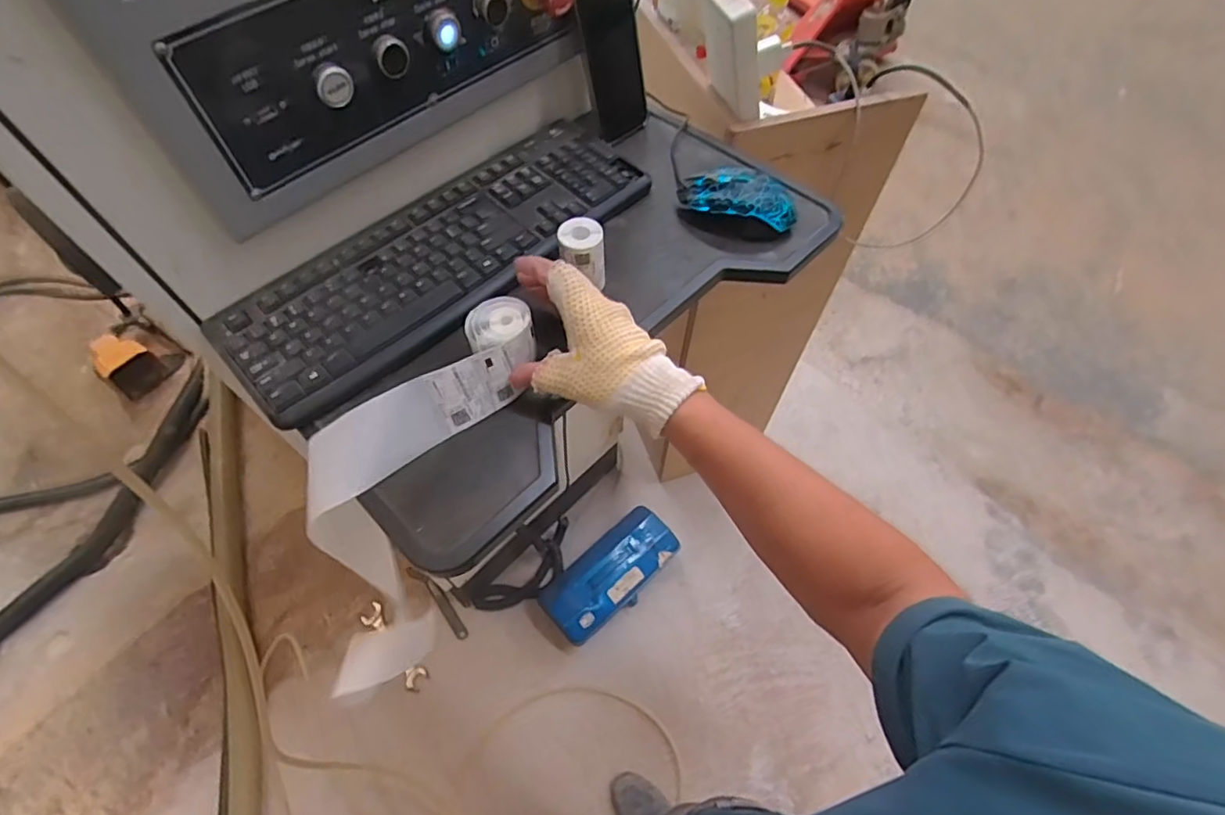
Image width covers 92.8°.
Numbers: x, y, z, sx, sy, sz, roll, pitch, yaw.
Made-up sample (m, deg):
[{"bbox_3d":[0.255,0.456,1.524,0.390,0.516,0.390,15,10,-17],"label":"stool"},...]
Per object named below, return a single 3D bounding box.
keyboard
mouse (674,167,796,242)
[{"bbox_3d":[-0.156,-0.151,0.566,0.425,0.024,0.152,-39,69,-20],"label":"keyboard"},{"bbox_3d":[0.128,-0.211,0.593,0.121,0.045,0.063,16,62,7],"label":"mouse"}]

